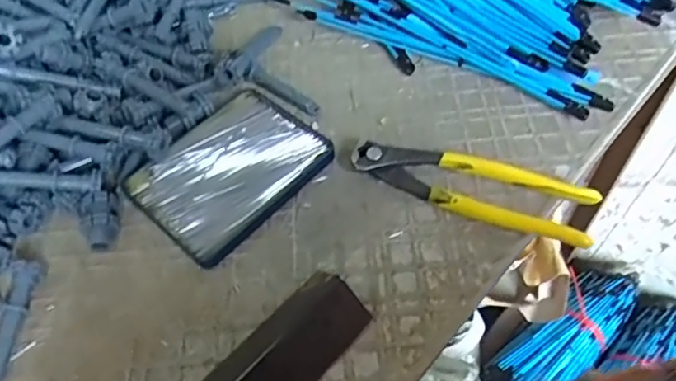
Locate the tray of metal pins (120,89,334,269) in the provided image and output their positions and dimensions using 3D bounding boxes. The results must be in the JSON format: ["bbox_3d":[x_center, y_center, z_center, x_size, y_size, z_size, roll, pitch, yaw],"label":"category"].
[{"bbox_3d":[-0.079,-0.016,0.421,0.099,0.013,0.127,37,64,23],"label":"tray of metal pins"}]

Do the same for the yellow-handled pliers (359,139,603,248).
[{"bbox_3d":[0.091,-0.002,0.398,0.163,0.019,0.041,17,57,13],"label":"yellow-handled pliers"}]

